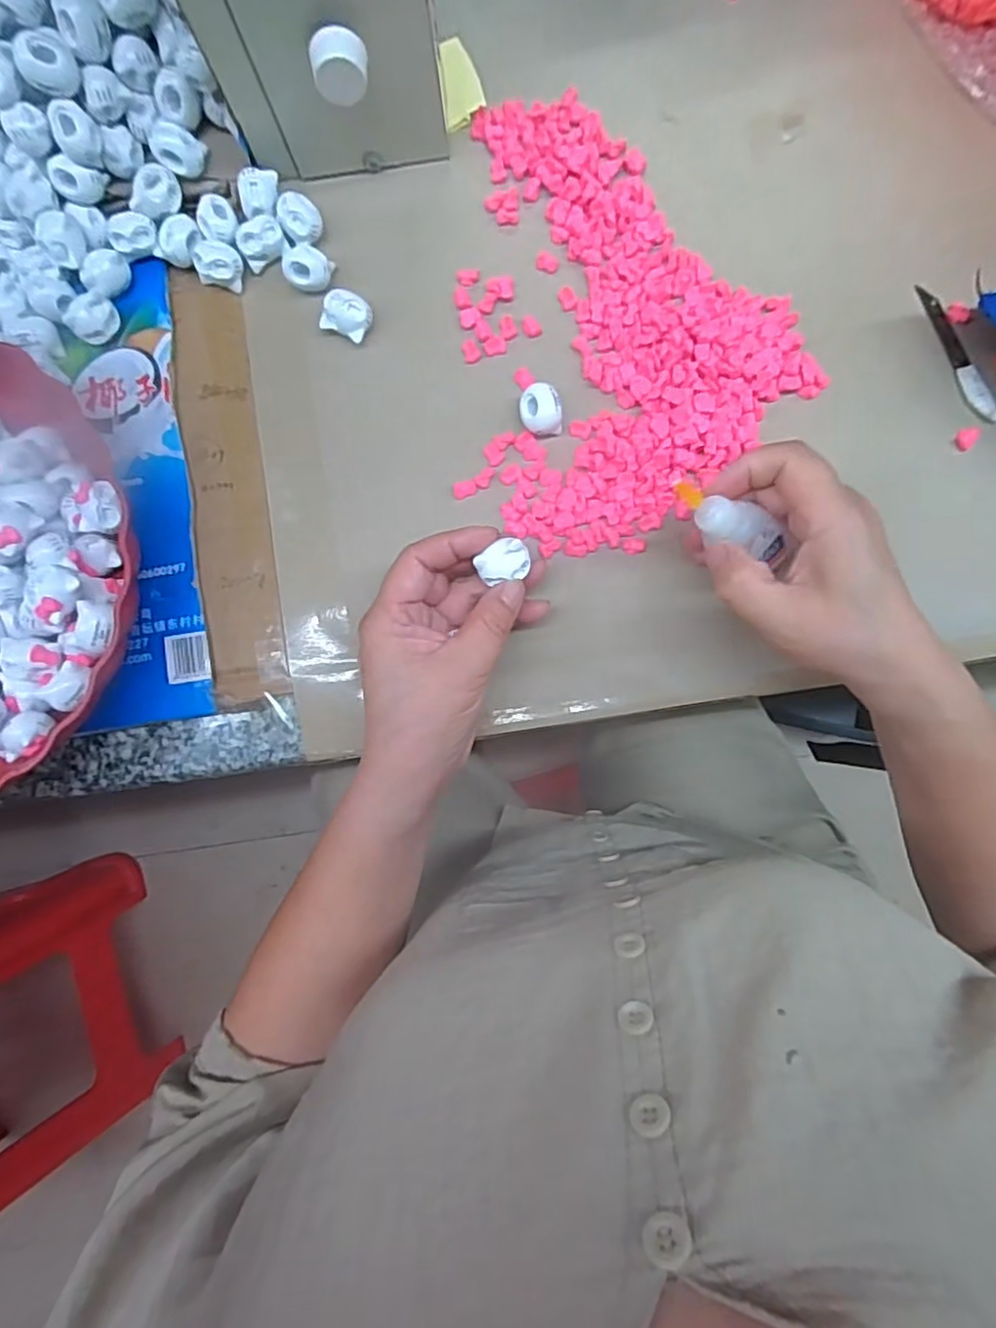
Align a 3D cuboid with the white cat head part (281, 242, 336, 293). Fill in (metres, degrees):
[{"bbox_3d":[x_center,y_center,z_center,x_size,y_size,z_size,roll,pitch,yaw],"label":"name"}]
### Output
[{"bbox_3d":[-0.104,-0.216,0.349,0.022,0.018,0.020,26,87,5],"label":"white cat head part"}]

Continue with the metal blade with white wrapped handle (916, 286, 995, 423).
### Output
[{"bbox_3d":[0.242,-0.164,0.337,0.013,0.004,0.081,-23,84,1],"label":"metal blade with white wrapped handle"}]

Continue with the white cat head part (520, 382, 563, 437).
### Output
[{"bbox_3d":[0.023,-0.135,0.340,0.021,0.016,0.023,0,85,3],"label":"white cat head part"}]

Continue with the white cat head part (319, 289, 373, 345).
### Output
[{"bbox_3d":[-0.083,-0.190,0.348,0.025,0.017,0.019,23,87,5],"label":"white cat head part"}]

